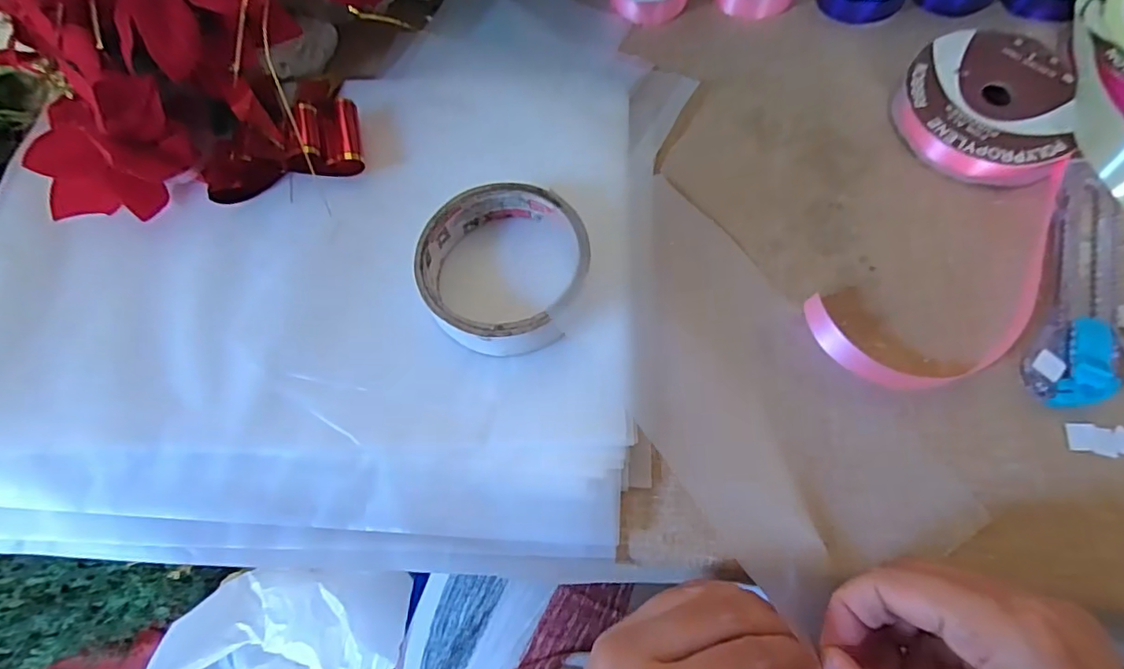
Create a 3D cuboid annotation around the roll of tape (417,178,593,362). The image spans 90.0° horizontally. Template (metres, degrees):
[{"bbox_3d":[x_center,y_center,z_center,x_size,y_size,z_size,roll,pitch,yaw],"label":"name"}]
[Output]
[{"bbox_3d":[-0.029,-0.034,0.283,0.083,0.022,0.088,-1,67,2],"label":"roll of tape"}]

